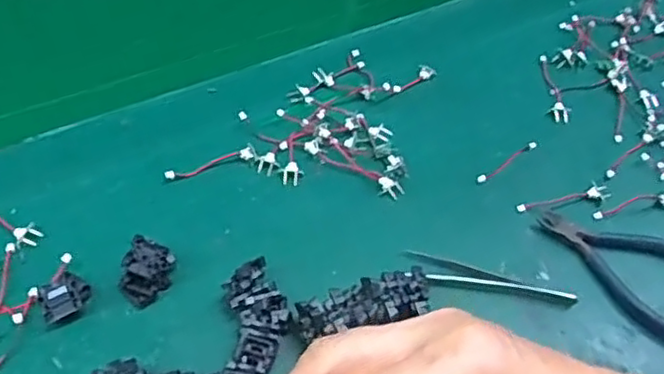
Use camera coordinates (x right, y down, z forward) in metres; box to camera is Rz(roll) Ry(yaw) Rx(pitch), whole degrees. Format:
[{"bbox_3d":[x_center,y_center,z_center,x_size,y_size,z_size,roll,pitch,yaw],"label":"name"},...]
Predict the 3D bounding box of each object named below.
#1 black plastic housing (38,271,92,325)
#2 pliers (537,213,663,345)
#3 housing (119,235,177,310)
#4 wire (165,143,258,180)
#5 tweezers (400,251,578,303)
[{"bbox_3d":[-0.147,0.061,0.364,0.026,0.013,0.025,-28,59,-24],"label":"black plastic housing"},{"bbox_3d":[0.181,0.053,0.405,0.111,0.008,0.066,23,54,13],"label":"pliers"},{"bbox_3d":[-0.105,0.048,0.375,0.023,0.028,0.033,24,54,14],"label":"housing"},{"bbox_3d":[-0.078,-0.016,0.429,0.060,0.006,0.010,-19,56,-18],"label":"wire"},{"bbox_3d":[0.094,0.057,0.394,0.101,0.008,0.011,14,52,6],"label":"tweezers"}]

